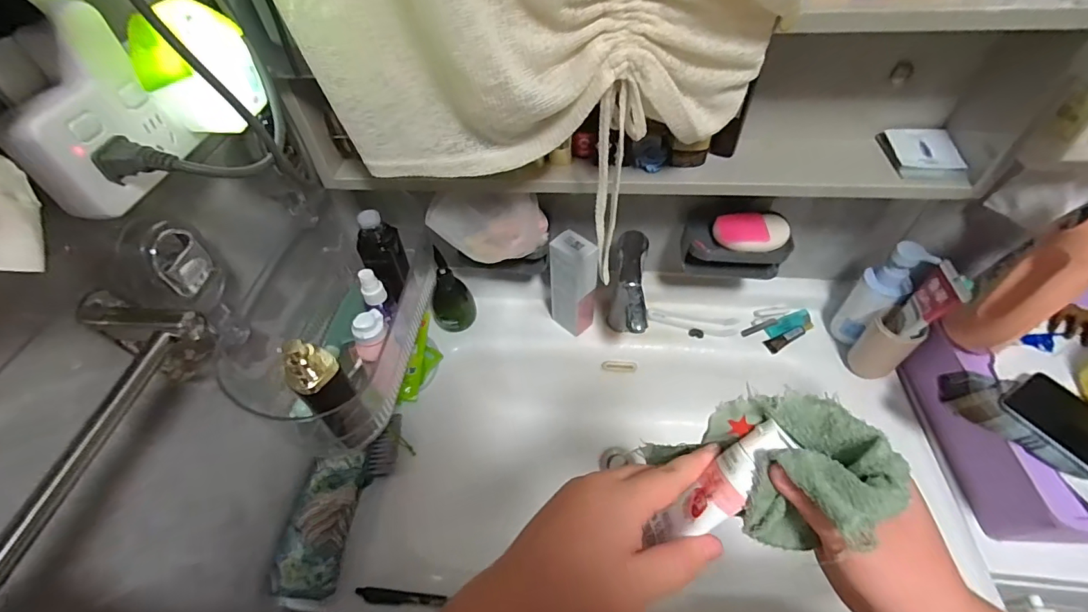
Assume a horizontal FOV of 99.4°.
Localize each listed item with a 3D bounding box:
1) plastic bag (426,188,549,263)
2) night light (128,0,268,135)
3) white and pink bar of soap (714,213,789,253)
[{"bbox_3d":[-0.068,-0.102,0.589,0.147,0.078,0.056,-8,51,-2],"label":"plastic bag"},{"bbox_3d":[-0.248,-0.170,0.332,0.055,0.080,0.061,-6,51,-1],"label":"night light"},{"bbox_3d":[0.270,-0.096,0.595,0.089,0.024,0.053,-5,51,0],"label":"white and pink bar of soap"}]

